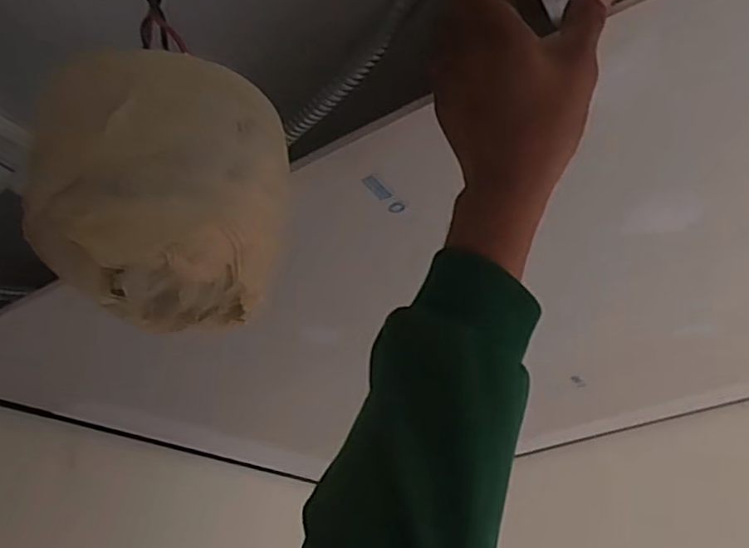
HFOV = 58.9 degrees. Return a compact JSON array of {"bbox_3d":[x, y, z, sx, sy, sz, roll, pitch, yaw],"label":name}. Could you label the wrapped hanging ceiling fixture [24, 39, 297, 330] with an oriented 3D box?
[{"bbox_3d":[-0.082,-0.028,0.262,0.099,0.080,0.079,12,-36,-30],"label":"wrapped hanging ceiling fixture"}]

